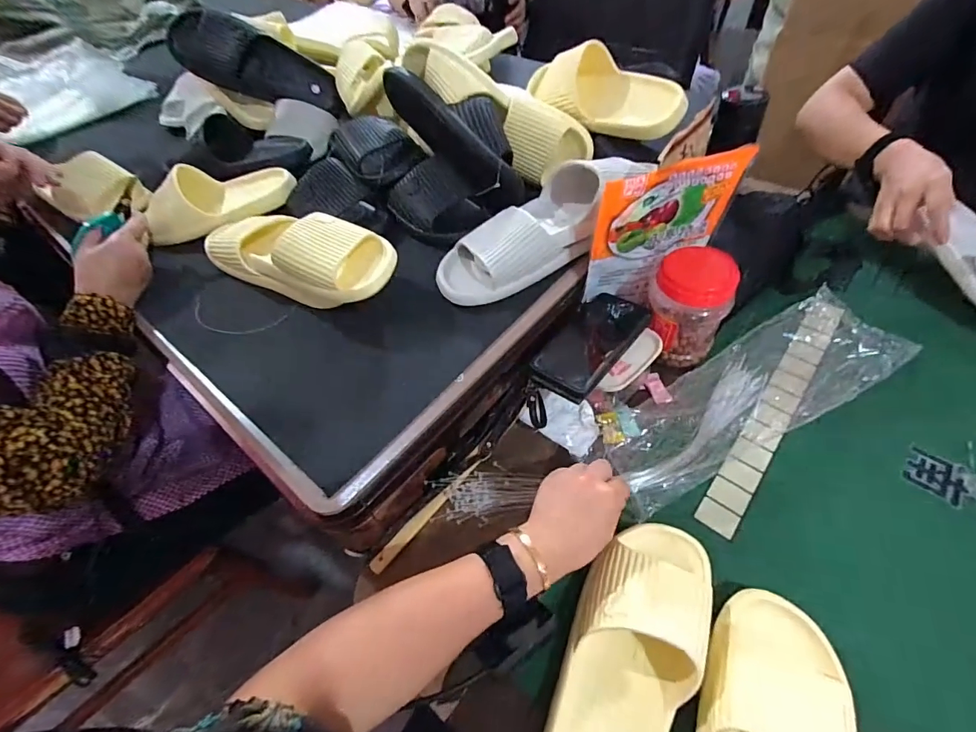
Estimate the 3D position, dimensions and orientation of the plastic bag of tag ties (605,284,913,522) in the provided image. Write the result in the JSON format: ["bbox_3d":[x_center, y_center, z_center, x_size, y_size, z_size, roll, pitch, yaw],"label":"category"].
[{"bbox_3d":[0.326,0.032,0.540,0.424,0.024,0.125,-26,55,-14],"label":"plastic bag of tag ties"}]

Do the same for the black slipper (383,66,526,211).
[{"bbox_3d":[-0.042,-0.321,0.621,0.079,0.094,0.275,-37,72,-21],"label":"black slipper"}]

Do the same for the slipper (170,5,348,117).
[{"bbox_3d":[-0.401,-0.532,0.785,0.282,0.106,0.073,8,47,-28],"label":"slipper"}]

